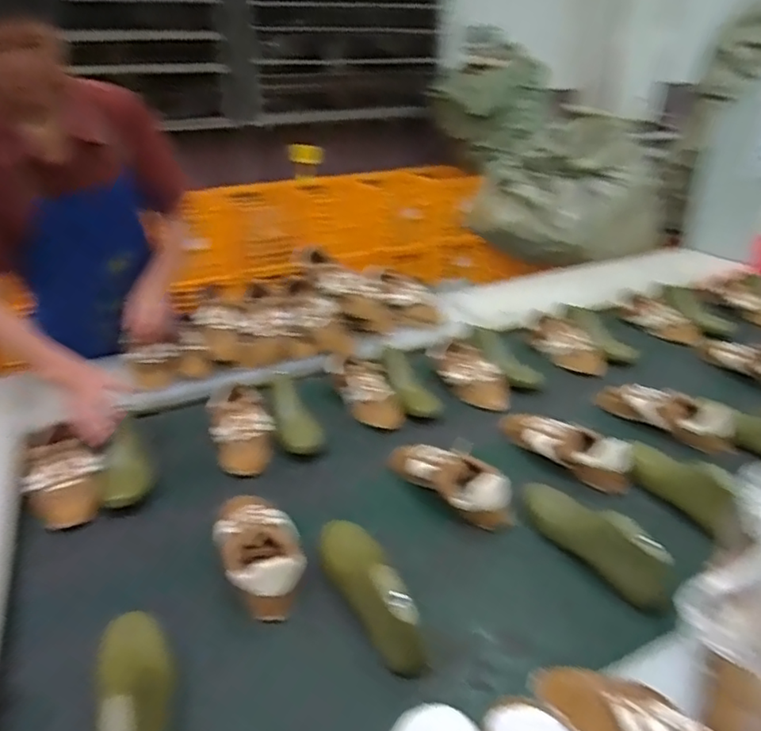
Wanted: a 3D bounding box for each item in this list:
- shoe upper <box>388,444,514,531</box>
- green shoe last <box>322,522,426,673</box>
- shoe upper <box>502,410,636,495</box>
[{"bbox_3d":[0.103,0.173,0.920,0.078,0.069,0.233,-24,34,-35],"label":"shoe upper"},{"bbox_3d":[-0.016,0.271,0.722,0.067,0.081,0.216,-12,29,-18],"label":"green shoe last"},{"bbox_3d":[0.303,0.132,1.012,0.084,0.069,0.243,-24,35,-35],"label":"shoe upper"}]

